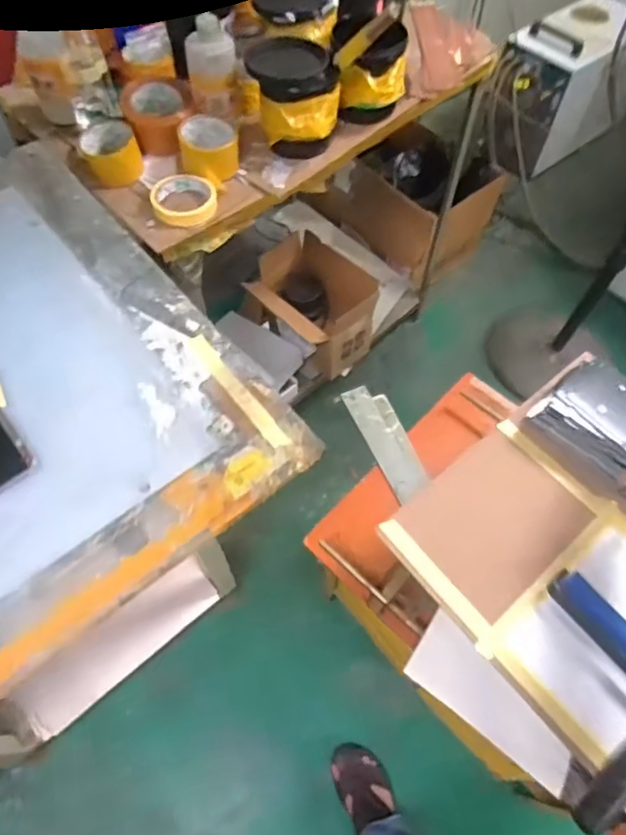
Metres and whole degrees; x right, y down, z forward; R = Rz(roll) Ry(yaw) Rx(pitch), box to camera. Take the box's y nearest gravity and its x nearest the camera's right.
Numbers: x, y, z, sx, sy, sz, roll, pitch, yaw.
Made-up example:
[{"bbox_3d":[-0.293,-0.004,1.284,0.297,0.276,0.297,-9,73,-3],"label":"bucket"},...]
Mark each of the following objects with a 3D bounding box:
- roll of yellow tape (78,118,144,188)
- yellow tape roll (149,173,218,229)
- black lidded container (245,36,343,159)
[{"bbox_3d":[-0.314,-0.413,0.837,0.083,0.053,0.086,-16,63,-11],"label":"roll of yellow tape"},{"bbox_3d":[-0.192,-0.326,0.806,0.094,0.026,0.101,1,61,-2],"label":"yellow tape roll"},{"bbox_3d":[-0.027,-0.496,0.836,0.142,0.130,0.128,2,61,-2],"label":"black lidded container"}]

